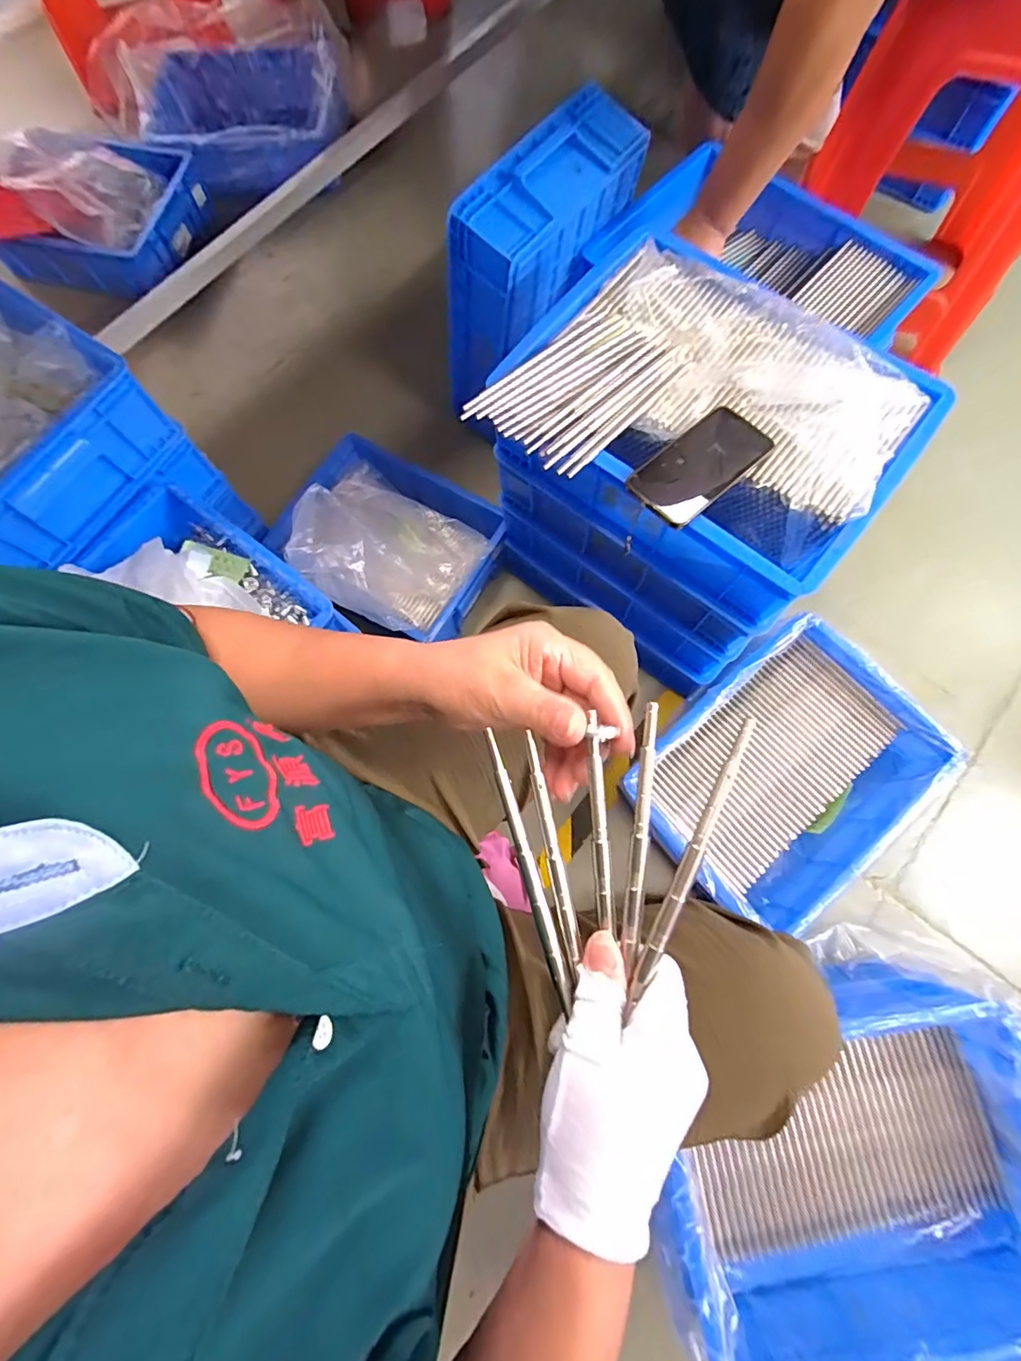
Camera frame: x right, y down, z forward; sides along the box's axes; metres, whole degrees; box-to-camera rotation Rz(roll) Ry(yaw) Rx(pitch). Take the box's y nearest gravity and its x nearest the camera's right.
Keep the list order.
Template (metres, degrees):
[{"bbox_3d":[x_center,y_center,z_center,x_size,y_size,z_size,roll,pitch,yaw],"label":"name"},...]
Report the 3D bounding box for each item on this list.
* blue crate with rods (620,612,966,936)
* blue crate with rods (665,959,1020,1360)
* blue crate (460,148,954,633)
[{"bbox_3d":[0.407,0.138,0.804,0.404,0.113,0.312,-41,78,-9],"label":"blue crate with rods"},{"bbox_3d":[0.369,0.536,0.597,0.416,0.137,0.308,-10,75,-1],"label":"blue crate with rods"},{"bbox_3d":[0.207,-0.283,0.605,0.415,0.127,0.291,32,78,9],"label":"blue crate"}]

